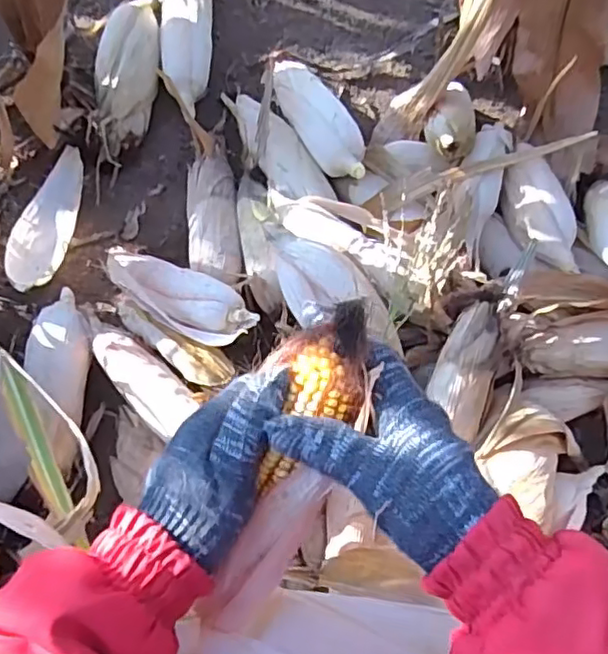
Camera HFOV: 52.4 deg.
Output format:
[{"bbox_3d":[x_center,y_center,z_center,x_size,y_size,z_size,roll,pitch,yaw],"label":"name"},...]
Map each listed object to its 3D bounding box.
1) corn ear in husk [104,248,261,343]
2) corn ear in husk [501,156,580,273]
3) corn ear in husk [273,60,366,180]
[{"bbox_3d":[-0.151,-0.039,0.683,0.212,0.040,0.067,27,72,20],"label":"corn ear in husk"},{"bbox_3d":[0.277,-0.129,0.714,0.065,0.046,0.152,-13,73,-6],"label":"corn ear in husk"},{"bbox_3d":[0.012,-0.270,0.789,0.066,0.048,0.235,-23,60,-9],"label":"corn ear in husk"}]

